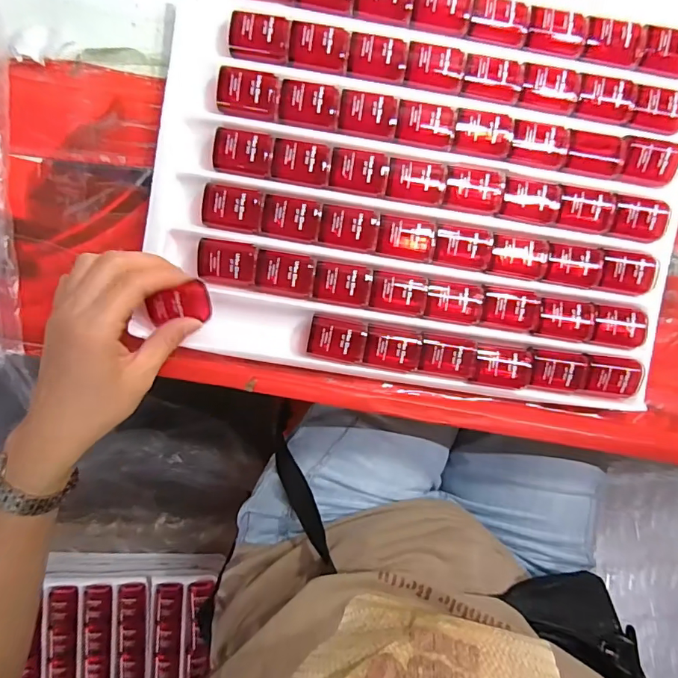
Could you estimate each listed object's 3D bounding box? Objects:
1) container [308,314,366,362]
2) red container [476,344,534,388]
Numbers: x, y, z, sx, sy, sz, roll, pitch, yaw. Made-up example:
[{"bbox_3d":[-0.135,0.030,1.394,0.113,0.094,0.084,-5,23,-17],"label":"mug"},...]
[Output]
[{"bbox_3d":[-0.001,-0.001,0.342,0.041,0.023,0.030,11,92,-4],"label":"container"},{"bbox_3d":[0.124,0.021,0.348,0.042,0.020,0.030,9,92,-4],"label":"red container"}]

